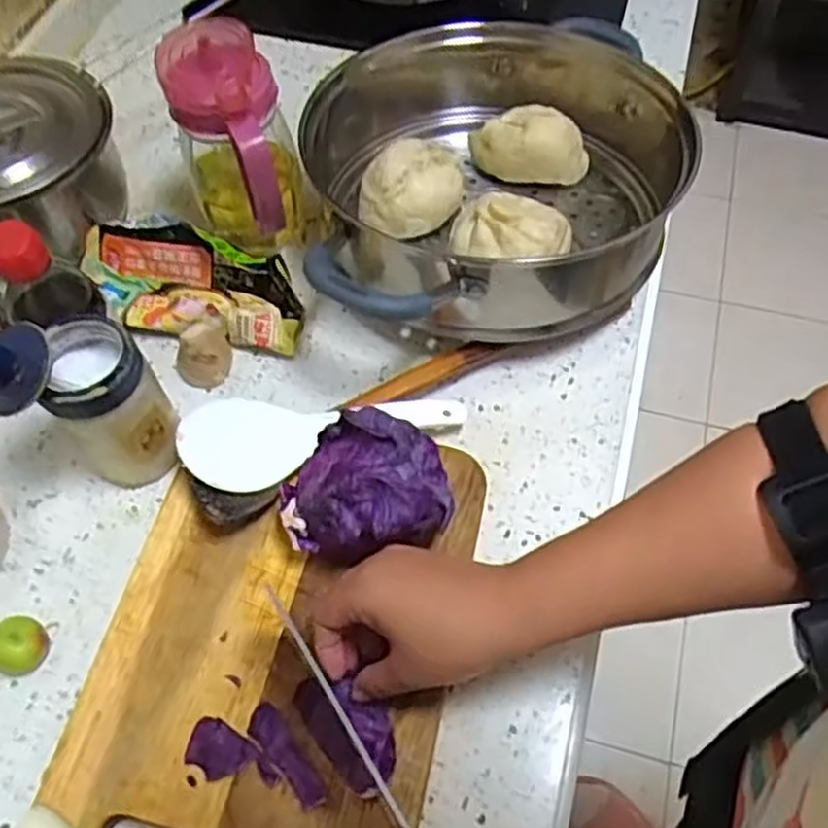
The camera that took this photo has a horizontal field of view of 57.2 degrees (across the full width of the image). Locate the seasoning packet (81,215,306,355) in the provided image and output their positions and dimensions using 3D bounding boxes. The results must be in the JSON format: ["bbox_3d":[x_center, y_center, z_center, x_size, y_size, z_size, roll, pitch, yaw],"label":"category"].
[{"bbox_3d":[-0.174,-0.097,0.577,0.182,0.055,0.077,20,62,12],"label":"seasoning packet"}]

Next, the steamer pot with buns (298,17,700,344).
[{"bbox_3d":[0.060,-0.187,0.594,0.279,0.114,0.314,-9,60,-4],"label":"steamer pot with buns"}]

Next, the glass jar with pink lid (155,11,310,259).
[{"bbox_3d":[-0.134,-0.192,0.570,0.082,0.163,0.125,-20,62,-10],"label":"glass jar with pink lid"}]

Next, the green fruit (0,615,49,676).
[{"bbox_3d":[-0.233,0.140,0.454,0.028,0.031,0.032,20,62,12],"label":"green fruit"}]

